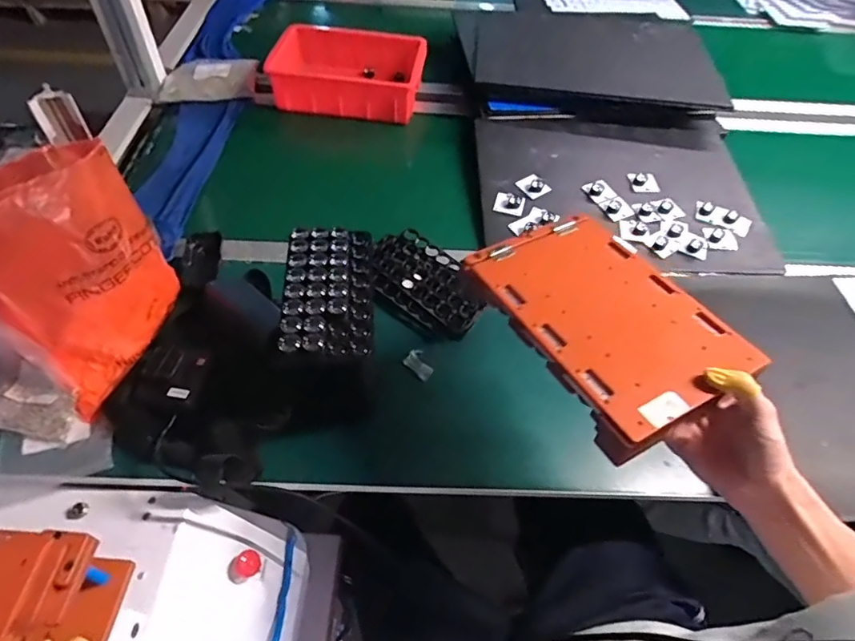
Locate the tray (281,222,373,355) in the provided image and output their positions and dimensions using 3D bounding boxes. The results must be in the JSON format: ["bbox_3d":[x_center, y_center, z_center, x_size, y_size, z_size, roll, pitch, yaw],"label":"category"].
[{"bbox_3d":[-0.114,-0.038,0.605,0.096,0.026,0.179,-2,52,-6],"label":"tray"}]

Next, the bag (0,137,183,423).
[{"bbox_3d":[-0.416,-0.060,0.620,0.182,0.237,0.190,38,59,23],"label":"bag"}]

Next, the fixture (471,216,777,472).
[{"bbox_3d":[0.167,-0.011,0.498,0.160,0.032,0.244,-21,56,-19],"label":"fixture"}]

